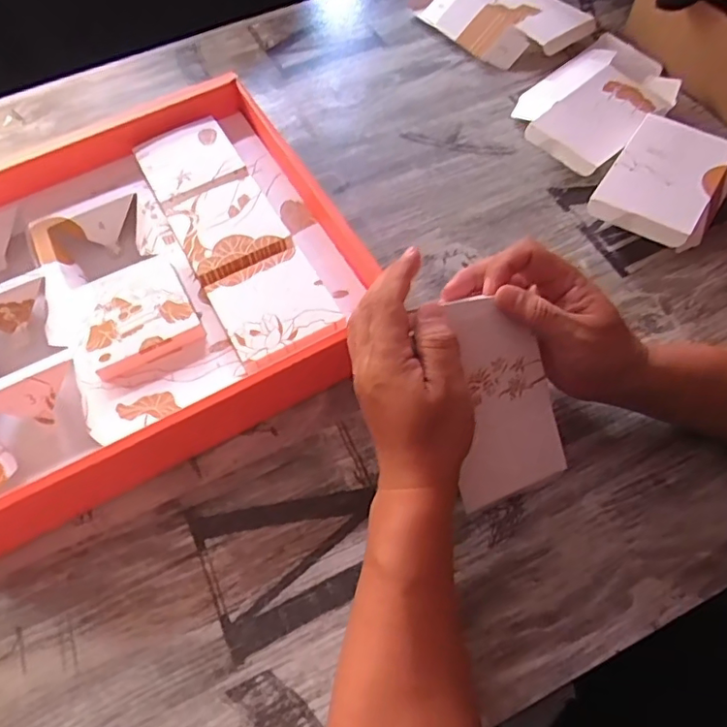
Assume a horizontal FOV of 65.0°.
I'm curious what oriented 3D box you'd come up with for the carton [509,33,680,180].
[{"bbox_3d":[0.251,-0.284,0.610,0.187,0.022,0.125,-40,67,-17],"label":"carton"}]

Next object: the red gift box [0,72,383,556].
[{"bbox_3d":[-0.213,-0.070,0.491,0.383,0.066,0.353,-28,64,-12],"label":"red gift box"}]

